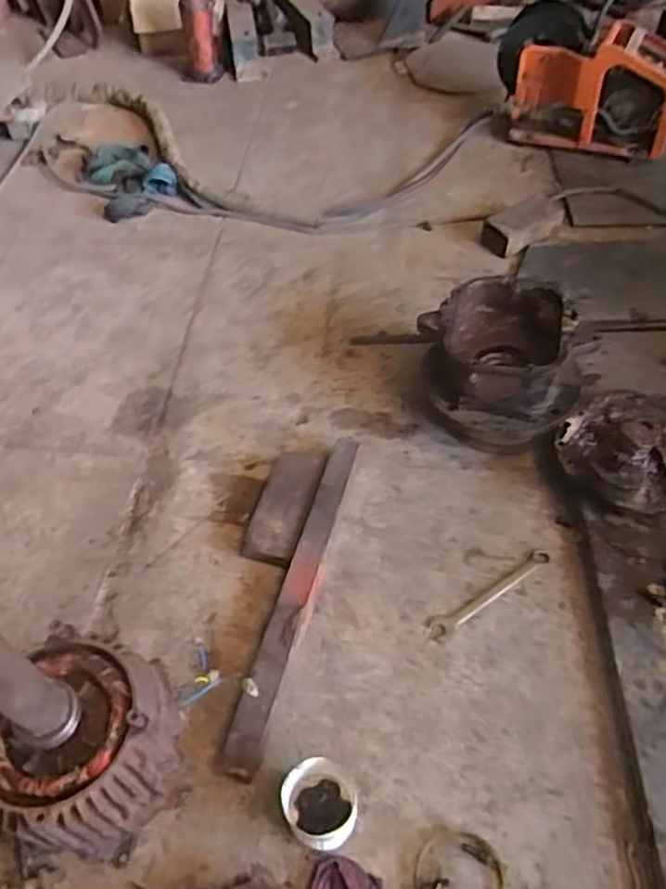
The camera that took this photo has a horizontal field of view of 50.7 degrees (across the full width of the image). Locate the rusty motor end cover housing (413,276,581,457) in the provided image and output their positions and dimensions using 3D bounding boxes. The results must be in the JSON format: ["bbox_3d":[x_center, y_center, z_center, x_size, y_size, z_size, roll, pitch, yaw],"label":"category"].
[{"bbox_3d":[0.325,-0.157,1.369,0.296,0.217,0.309,-1,52,2],"label":"rusty motor end cover housing"}]

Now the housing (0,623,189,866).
[{"bbox_3d":[-0.295,0.388,0.881,0.196,0.271,0.203,-1,52,2],"label":"housing"}]

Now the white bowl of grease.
[{"bbox_3d":[-0.016,0.486,0.944,0.095,0.114,0.099,-1,52,2],"label":"white bowl of grease"}]

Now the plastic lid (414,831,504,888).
[{"bbox_3d":[0.167,0.578,0.931,0.113,0.009,0.109,-1,52,2],"label":"plastic lid"}]

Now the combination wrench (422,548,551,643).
[{"bbox_3d":[0.267,0.251,1.190,0.258,0.009,0.044,-30,56,-19],"label":"combination wrench"}]

